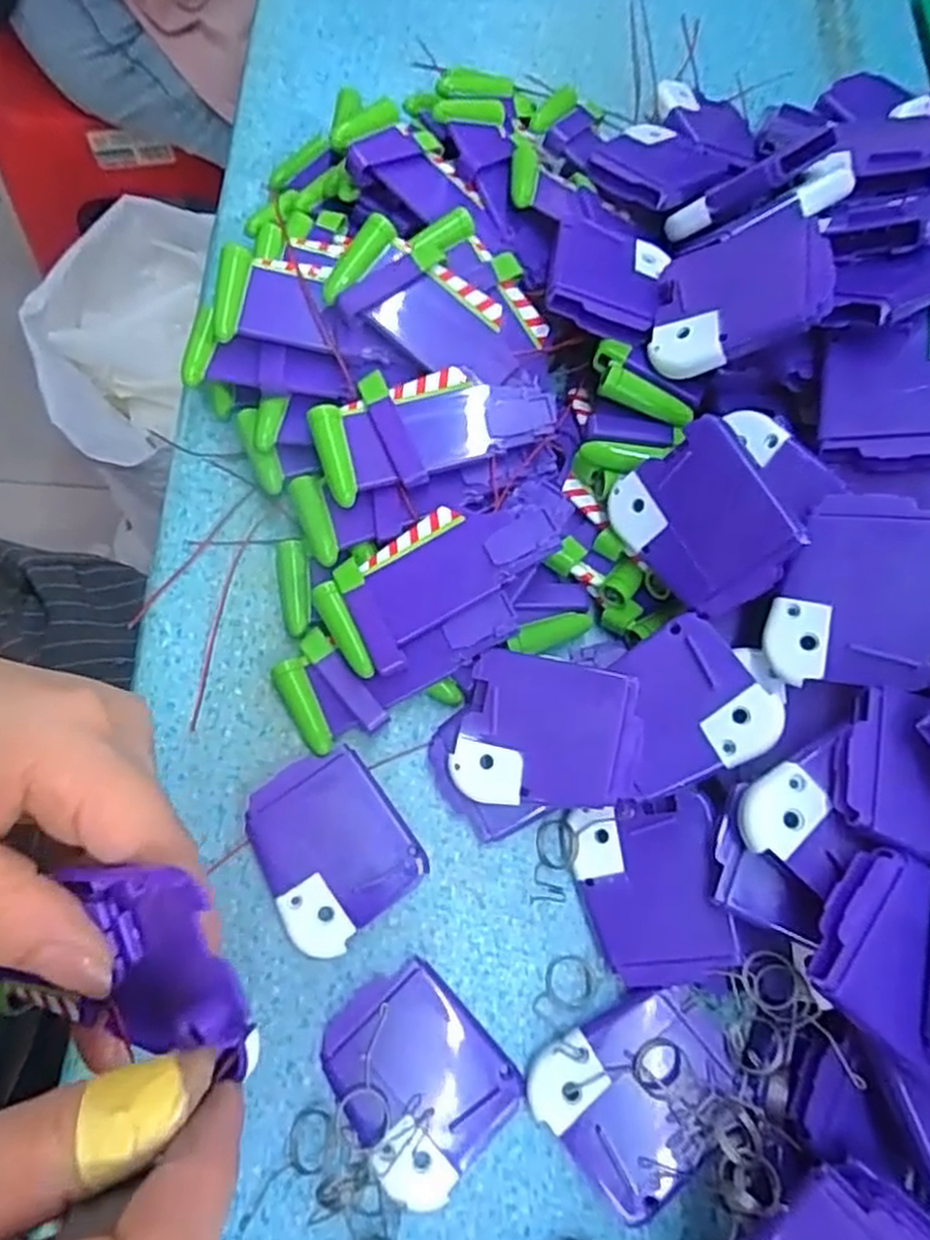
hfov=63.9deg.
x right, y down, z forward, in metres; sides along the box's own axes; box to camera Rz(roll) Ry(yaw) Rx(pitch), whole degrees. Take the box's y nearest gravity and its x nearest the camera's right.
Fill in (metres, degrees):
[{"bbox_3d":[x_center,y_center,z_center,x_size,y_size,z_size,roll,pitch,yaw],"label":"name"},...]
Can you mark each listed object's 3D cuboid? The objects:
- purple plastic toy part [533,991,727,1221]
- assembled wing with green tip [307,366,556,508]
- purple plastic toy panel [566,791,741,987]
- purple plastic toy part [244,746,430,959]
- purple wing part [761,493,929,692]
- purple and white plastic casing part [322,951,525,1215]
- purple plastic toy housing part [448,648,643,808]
[{"bbox_3d":[0.056,0.150,0.239,0.058,0.004,0.051,-41,71,-14],"label":"purple plastic toy part"},{"bbox_3d":[-0.012,-0.075,0.288,0.089,0.015,0.040,-17,87,-6],"label":"assembled wing with green tip"},{"bbox_3d":[0.063,0.093,0.255,0.048,0.006,0.060,-13,75,15],"label":"purple plastic toy panel"},{"bbox_3d":[-0.049,0.080,0.268,0.050,0.007,0.060,-34,76,-12],"label":"purple plastic toy part"},{"bbox_3d":[0.126,-0.009,0.239,0.050,0.004,0.060,7,88,26],"label":"purple wing part"},{"bbox_3d":[-0.016,0.149,0.244,0.050,0.009,0.061,-41,77,-14],"label":"purple and white plastic casing part"},{"bbox_3d":[0.028,0.040,0.256,0.061,0.004,0.051,11,86,14],"label":"purple plastic toy housing part"}]

